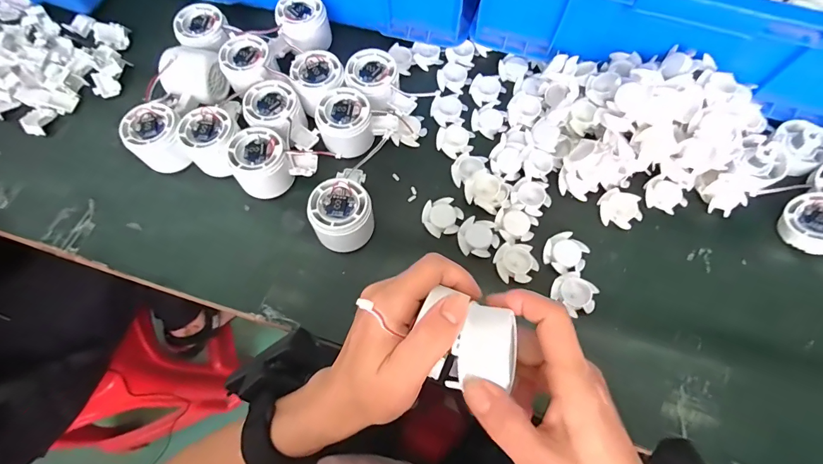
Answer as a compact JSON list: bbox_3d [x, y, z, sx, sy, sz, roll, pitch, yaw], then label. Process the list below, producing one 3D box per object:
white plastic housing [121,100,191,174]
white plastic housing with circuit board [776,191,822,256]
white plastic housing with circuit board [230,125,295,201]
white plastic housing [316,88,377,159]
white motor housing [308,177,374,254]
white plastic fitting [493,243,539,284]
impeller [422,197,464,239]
[{"bbox_3d":[-0.265,-0.097,0.423,0.059,0.046,0.063,0,71,1],"label":"white plastic housing"},{"bbox_3d":[0.391,-0.009,0.382,0.059,0.019,0.053,-50,49,-5],"label":"white plastic housing with circuit board"},{"bbox_3d":[-0.155,-0.071,0.411,0.057,0.046,0.059,0,69,1],"label":"white plastic housing with circuit board"},{"bbox_3d":[-0.070,-0.117,0.424,0.055,0.033,0.066,-5,69,-1],"label":"white plastic housing"},{"bbox_3d":[-0.065,-0.017,0.387,0.055,0.050,0.059,0,69,1],"label":"white motor housing"},{"bbox_3d":[0.101,0.030,0.385,0.037,0.009,0.039,-1,72,2],"label":"white plastic fitting"},{"bbox_3d":[0.032,-0.016,0.411,0.040,0.007,0.040,-1,72,2],"label":"impeller"}]

